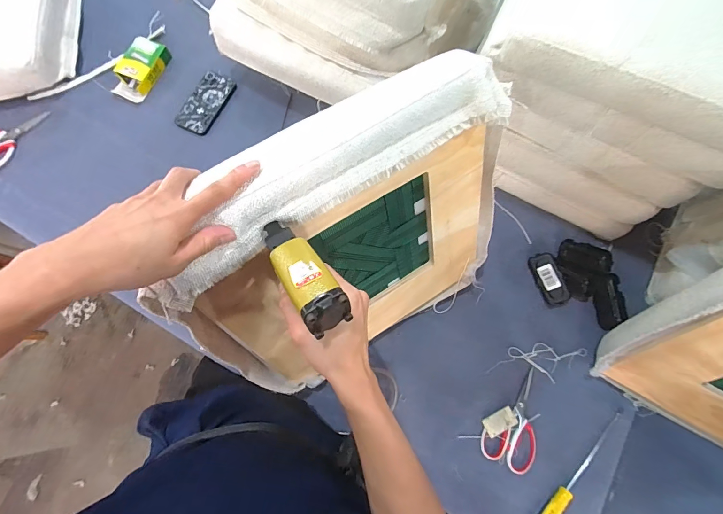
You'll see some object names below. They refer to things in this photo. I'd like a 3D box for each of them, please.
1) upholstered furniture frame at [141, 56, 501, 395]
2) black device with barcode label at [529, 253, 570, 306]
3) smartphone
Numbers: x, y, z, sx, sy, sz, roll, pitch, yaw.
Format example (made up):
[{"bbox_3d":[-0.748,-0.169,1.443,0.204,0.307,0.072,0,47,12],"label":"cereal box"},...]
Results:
[{"bbox_3d":[-0.001,-0.005,0.522,0.489,0.416,0.088,-30,52,-13],"label":"upholstered furniture frame"},{"bbox_3d":[0.399,0.047,0.724,0.050,0.037,0.114,-15,78,-4],"label":"black device with barcode label"},{"bbox_3d":[-0.365,-0.365,0.810,0.084,0.016,0.163,22,78,4],"label":"smartphone"}]

